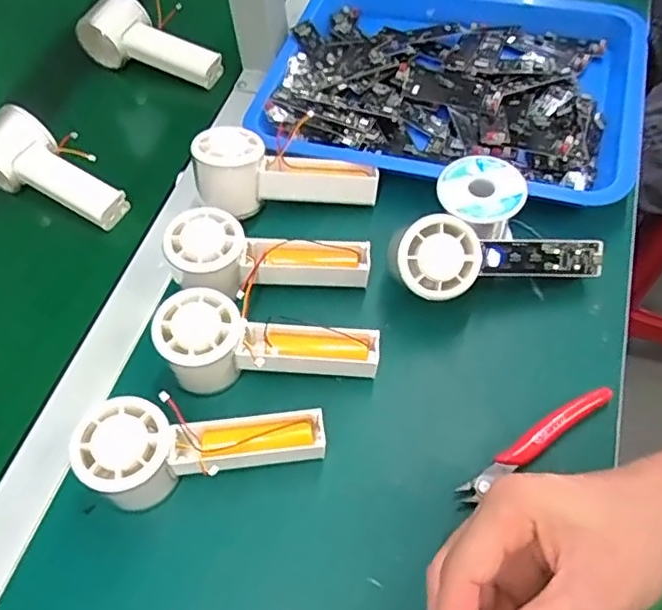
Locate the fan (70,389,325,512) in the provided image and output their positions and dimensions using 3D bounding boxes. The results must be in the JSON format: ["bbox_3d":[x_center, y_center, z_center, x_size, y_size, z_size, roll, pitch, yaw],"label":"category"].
[{"bbox_3d":[-0.079,0.086,0.381,0.148,0.055,0.061,-15,59,-6],"label":"fan"}]

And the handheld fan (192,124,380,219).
[{"bbox_3d":[-0.038,-0.104,0.496,0.146,0.058,0.051,7,58,-7],"label":"handheld fan"}]

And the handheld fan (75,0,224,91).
[{"bbox_3d":[-0.192,-0.269,0.611,0.161,0.044,0.059,30,64,19],"label":"handheld fan"}]

